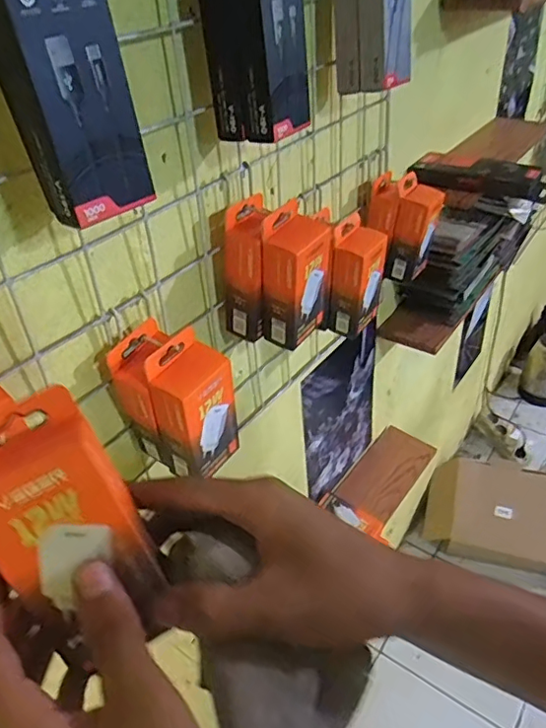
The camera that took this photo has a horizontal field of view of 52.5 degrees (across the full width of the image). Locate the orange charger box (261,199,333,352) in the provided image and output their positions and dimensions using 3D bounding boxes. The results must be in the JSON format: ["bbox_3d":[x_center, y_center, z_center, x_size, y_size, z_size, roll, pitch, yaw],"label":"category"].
[{"bbox_3d":[0.020,-0.076,0.501,0.041,0.118,0.059,24,46,32],"label":"orange charger box"}]

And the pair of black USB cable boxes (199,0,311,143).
[{"bbox_3d":[-0.013,-0.240,0.383,0.063,0.145,0.053,18,43,28],"label":"pair of black USB cable boxes"}]

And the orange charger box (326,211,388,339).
[{"bbox_3d":[0.091,-0.091,0.602,0.039,0.120,0.061,20,44,29],"label":"orange charger box"}]

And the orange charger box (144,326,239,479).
[{"bbox_3d":[-0.062,0.038,0.443,0.042,0.114,0.060,22,45,31],"label":"orange charger box"}]

